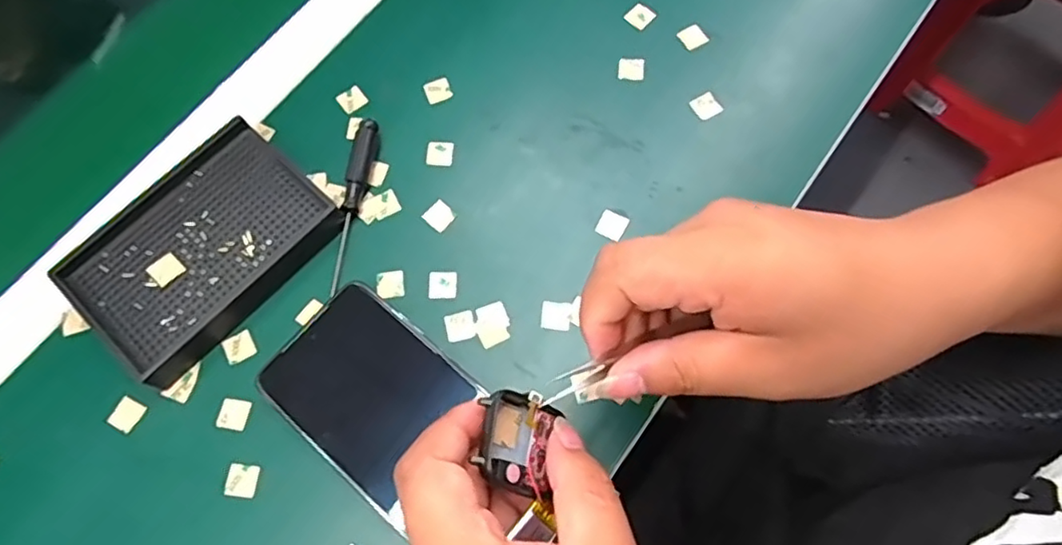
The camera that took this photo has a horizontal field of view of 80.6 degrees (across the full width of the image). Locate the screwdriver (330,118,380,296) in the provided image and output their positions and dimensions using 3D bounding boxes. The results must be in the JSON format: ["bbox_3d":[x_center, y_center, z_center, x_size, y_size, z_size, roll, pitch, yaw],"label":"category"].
[{"bbox_3d":[-0.106,-0.041,0.368,0.010,0.017,0.107,8,72,5],"label":"screwdriver"}]

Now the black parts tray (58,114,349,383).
[{"bbox_3d":[-0.189,-0.017,0.361,0.095,0.020,0.136,42,78,14],"label":"black parts tray"}]

